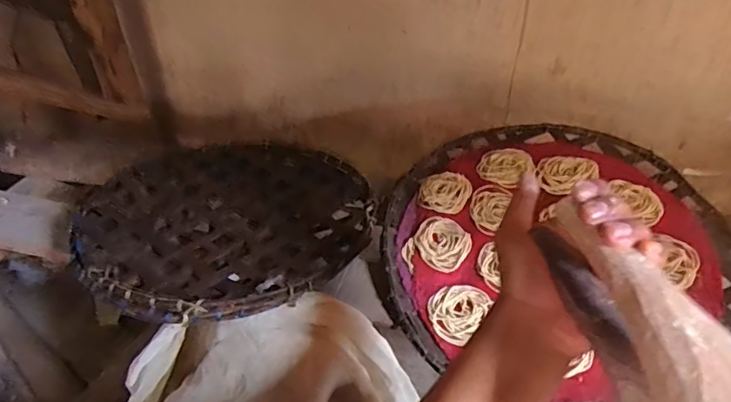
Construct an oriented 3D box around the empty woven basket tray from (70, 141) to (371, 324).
[{"bbox_3d":[-0.159,0.017,0.639,0.326,0.053,0.335,-12,39,-17],"label":"empty woven basket tray"}]

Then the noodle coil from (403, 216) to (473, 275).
[{"bbox_3d":[0.087,0.054,0.630,0.067,0.016,0.082,22,44,29],"label":"noodle coil"}]

